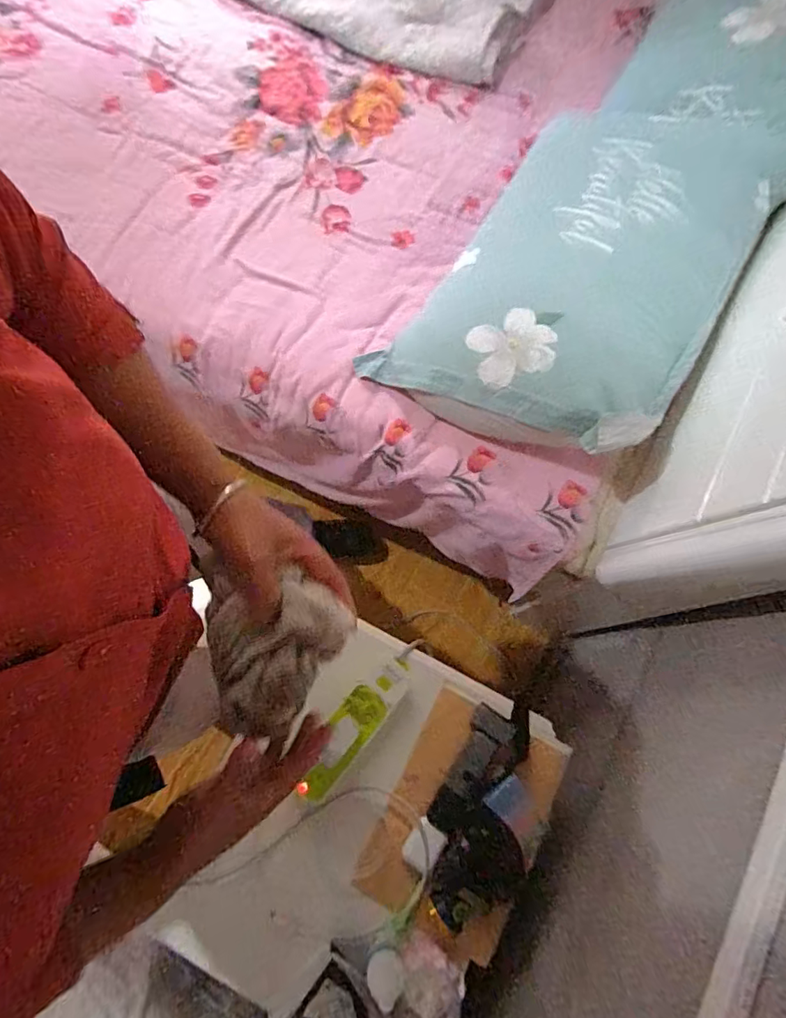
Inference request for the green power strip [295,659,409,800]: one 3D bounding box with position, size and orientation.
[{"bbox_3d":[-0.052,0.288,0.676,0.056,0.026,0.206,37,75,10],"label":"green power strip"}]

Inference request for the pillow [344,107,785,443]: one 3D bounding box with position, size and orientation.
[{"bbox_3d":[0.304,-0.401,0.789,0.431,0.125,0.681,32,74,21],"label":"pillow"}]

